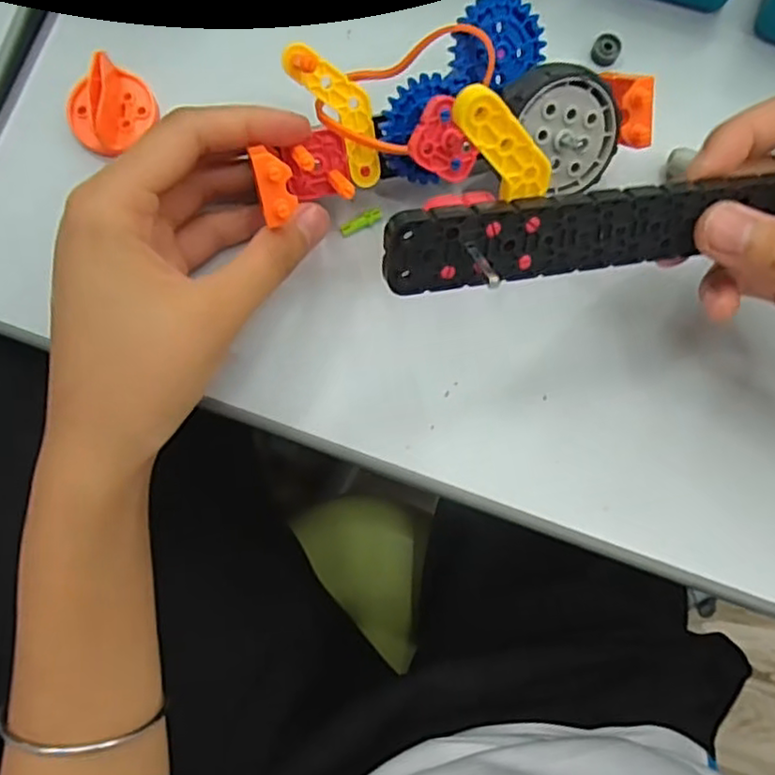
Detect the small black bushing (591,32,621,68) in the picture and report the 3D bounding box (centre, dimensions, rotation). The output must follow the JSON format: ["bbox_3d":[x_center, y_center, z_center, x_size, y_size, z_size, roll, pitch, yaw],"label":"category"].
[{"bbox_3d":[0.099,-0.152,0.296,0.012,0.006,0.014,29,83,2],"label":"small black bushing"}]

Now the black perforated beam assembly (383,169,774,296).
[{"bbox_3d":[0.067,-0.054,0.210,0.141,0.028,0.016,-11,40,-12],"label":"black perforated beam assembly"}]

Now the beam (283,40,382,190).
[{"bbox_3d":[-0.015,-0.107,0.255,0.022,0.011,0.058,-36,118,-6],"label":"beam"}]

